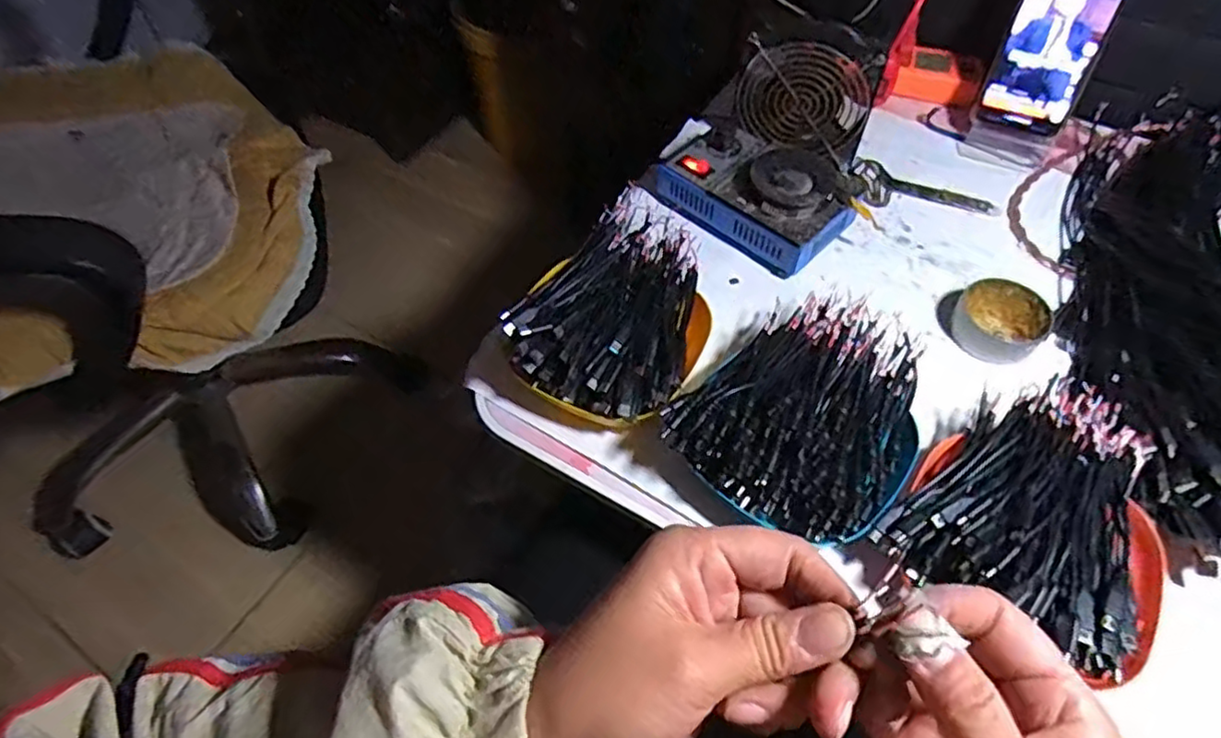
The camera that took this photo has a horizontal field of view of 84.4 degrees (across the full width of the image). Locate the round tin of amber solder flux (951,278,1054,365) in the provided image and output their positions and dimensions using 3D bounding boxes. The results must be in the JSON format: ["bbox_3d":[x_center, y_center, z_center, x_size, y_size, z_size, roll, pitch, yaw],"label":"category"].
[{"bbox_3d":[0.300,-0.037,0.516,0.063,0.024,0.059,-1,56,1],"label":"round tin of amber solder flux"}]

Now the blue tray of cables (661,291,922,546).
[{"bbox_3d":[0.136,0.033,0.448,0.171,0.064,0.131,-40,64,-22],"label":"blue tray of cables"}]

